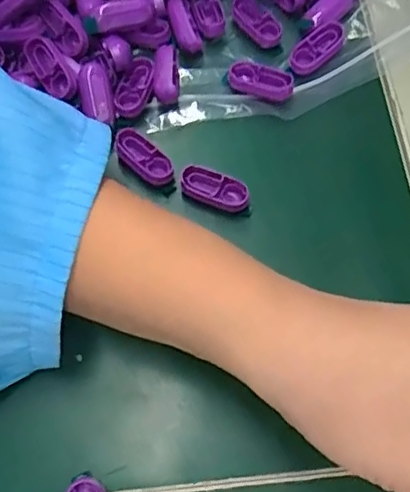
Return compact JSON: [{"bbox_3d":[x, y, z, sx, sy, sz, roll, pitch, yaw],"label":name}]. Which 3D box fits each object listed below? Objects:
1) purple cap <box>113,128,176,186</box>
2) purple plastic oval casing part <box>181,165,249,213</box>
[{"bbox_3d":[-0.030,-0.043,0.276,0.017,0.007,0.034,-36,73,-16],"label":"purple cap"},{"bbox_3d":[0.005,-0.027,0.267,0.032,0.006,0.014,22,68,7],"label":"purple plastic oval casing part"}]

